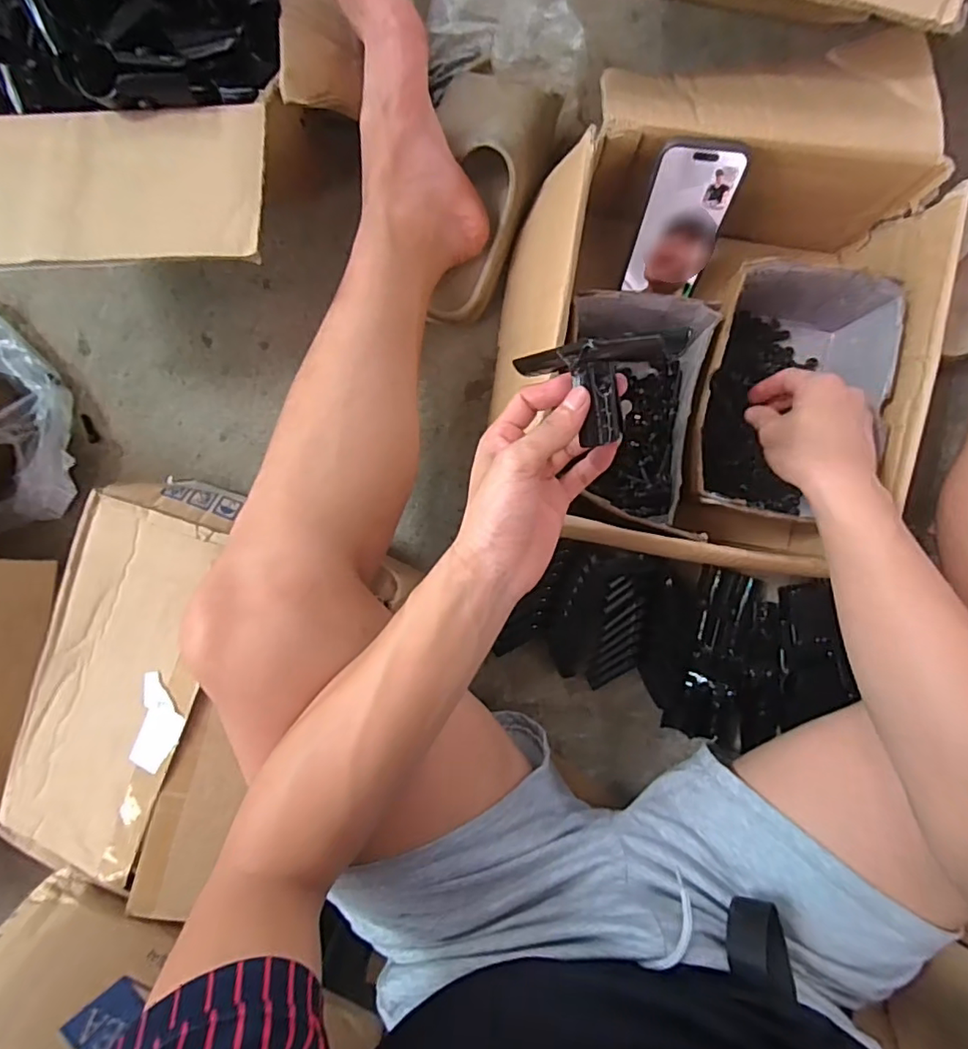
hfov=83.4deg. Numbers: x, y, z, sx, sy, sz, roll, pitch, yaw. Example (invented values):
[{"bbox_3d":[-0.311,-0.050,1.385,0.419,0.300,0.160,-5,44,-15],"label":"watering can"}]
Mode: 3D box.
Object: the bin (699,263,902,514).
[{"bbox_3d":[0.268,-0.114,0.500,0.144,0.098,0.214,11,93,0],"label":"bin"}]

